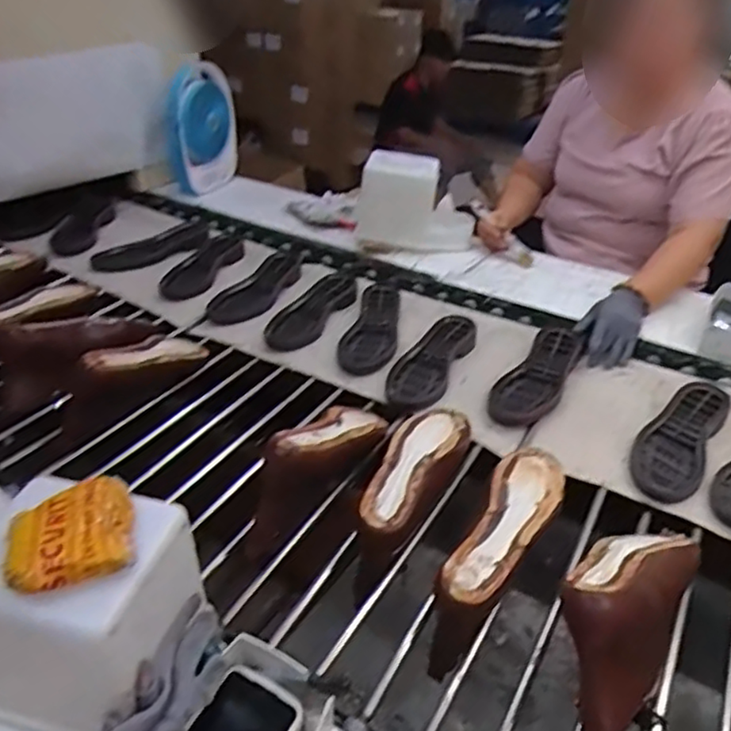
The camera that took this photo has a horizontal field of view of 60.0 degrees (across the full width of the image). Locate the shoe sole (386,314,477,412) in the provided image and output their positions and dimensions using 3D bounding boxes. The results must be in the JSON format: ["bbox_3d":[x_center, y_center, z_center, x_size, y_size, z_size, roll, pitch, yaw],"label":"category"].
[{"bbox_3d":[0.109,-0.012,1.049,0.094,0.029,0.241,17,37,21],"label":"shoe sole"}]

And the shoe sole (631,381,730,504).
[{"bbox_3d":[0.446,0.099,0.898,0.089,0.018,0.263,23,40,29],"label":"shoe sole"}]

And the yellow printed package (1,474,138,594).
[{"bbox_3d":[-0.224,0.121,0.481,0.086,0.019,0.095,-11,36,-17],"label":"yellow printed package"}]

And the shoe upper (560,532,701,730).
[{"bbox_3d":[0.259,0.231,0.627,0.097,0.122,0.273,24,40,29],"label":"shoe upper"}]

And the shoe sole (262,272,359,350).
[{"bbox_3d":[-0.100,-0.107,1.197,0.109,0.026,0.248,18,37,22],"label":"shoe sole"}]

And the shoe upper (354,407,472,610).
[{"bbox_3d":[0.063,0.145,0.795,0.083,0.072,0.264,16,37,20],"label":"shoe upper"}]

